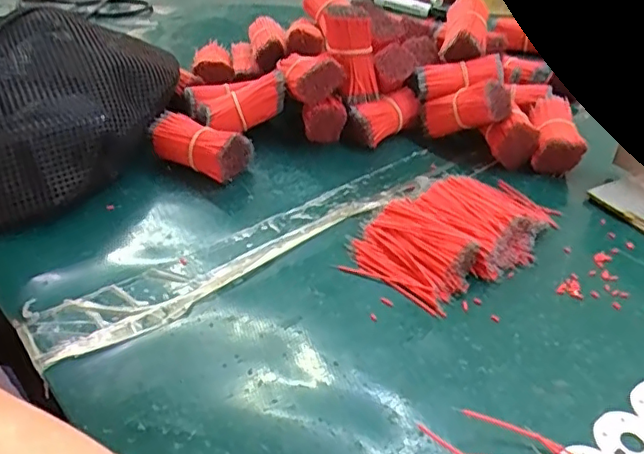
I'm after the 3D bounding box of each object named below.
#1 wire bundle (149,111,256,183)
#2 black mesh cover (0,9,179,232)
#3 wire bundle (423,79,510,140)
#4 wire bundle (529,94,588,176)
[{"bbox_3d":[-0.091,-0.058,0.426,0.072,0.039,0.028,16,39,20],"label":"wire bundle"},{"bbox_3d":[-0.186,-0.077,0.402,0.101,0.088,0.213,13,38,16],"label":"black mesh cover"},{"bbox_3d":[0.110,-0.091,0.455,0.069,0.031,0.023,-12,22,41],"label":"wire bundle"},{"bbox_3d":[0.182,-0.073,0.459,0.034,0.036,0.070,6,36,7],"label":"wire bundle"}]

